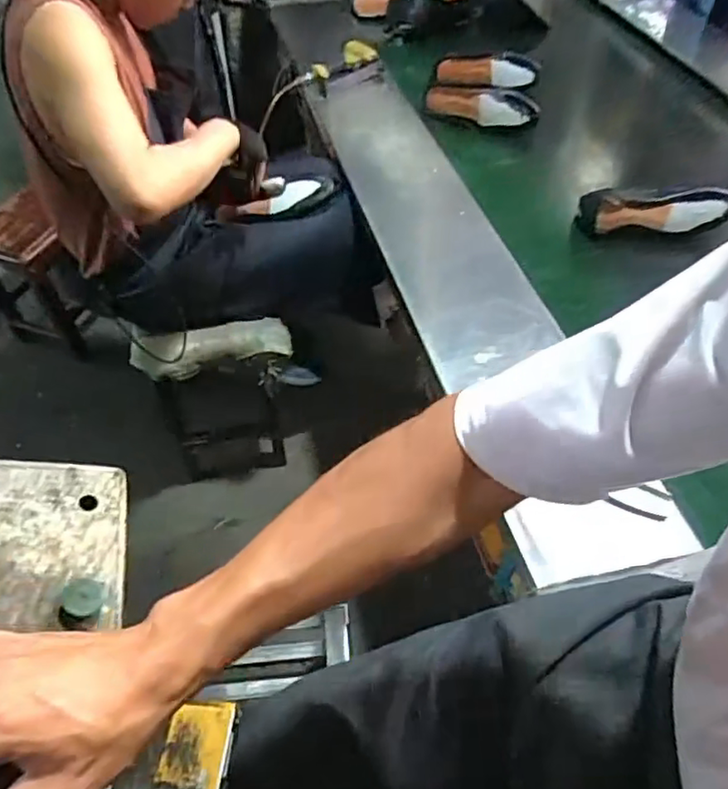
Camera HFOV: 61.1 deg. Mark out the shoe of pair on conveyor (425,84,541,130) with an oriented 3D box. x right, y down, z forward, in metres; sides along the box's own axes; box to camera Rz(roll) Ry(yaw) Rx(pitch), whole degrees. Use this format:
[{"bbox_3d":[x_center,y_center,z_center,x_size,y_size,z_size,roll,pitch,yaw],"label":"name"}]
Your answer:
[{"bbox_3d":[0.289,-0.710,1.518,0.276,0.076,0.096,10,52,8],"label":"shoe of pair on conveyor"}]

